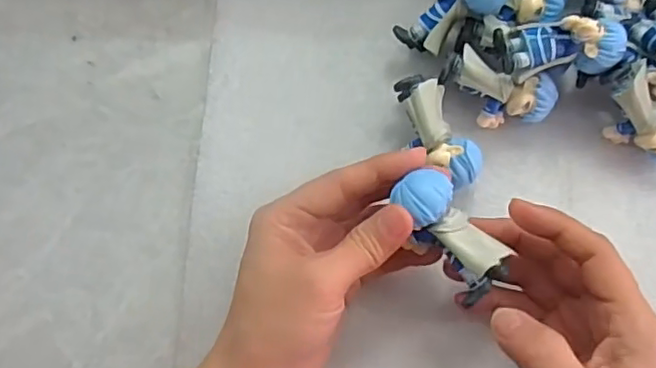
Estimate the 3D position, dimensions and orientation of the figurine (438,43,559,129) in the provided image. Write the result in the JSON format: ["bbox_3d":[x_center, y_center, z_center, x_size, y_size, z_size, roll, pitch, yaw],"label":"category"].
[{"bbox_3d":[0.090,-0.047,0.331,0.061,0.034,0.027,17,76,6],"label":"figurine"}]

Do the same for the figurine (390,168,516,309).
[{"bbox_3d":[0.055,0.021,0.273,0.027,0.019,0.062,-35,89,-7],"label":"figurine"}]

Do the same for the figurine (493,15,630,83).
[{"bbox_3d":[0.117,-0.069,0.307,0.061,0.026,0.024,-1,74,14],"label":"figurine"}]

